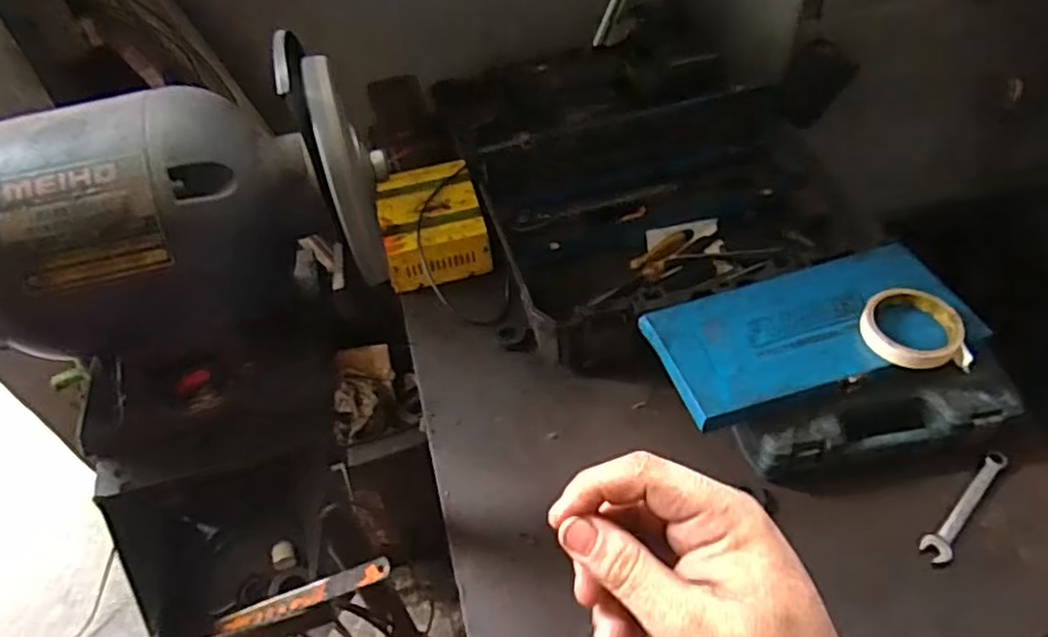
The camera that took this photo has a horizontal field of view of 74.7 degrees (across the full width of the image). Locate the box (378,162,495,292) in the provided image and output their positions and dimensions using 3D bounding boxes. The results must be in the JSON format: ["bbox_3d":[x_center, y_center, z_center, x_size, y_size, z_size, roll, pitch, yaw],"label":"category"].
[{"bbox_3d":[-0.124,-0.129,0.935,0.131,0.081,0.165,-13,47,-6],"label":"box"}]

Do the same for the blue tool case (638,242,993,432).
[{"bbox_3d":[0.296,0.005,0.718,0.312,0.022,0.155,-15,48,-8],"label":"blue tool case"}]

